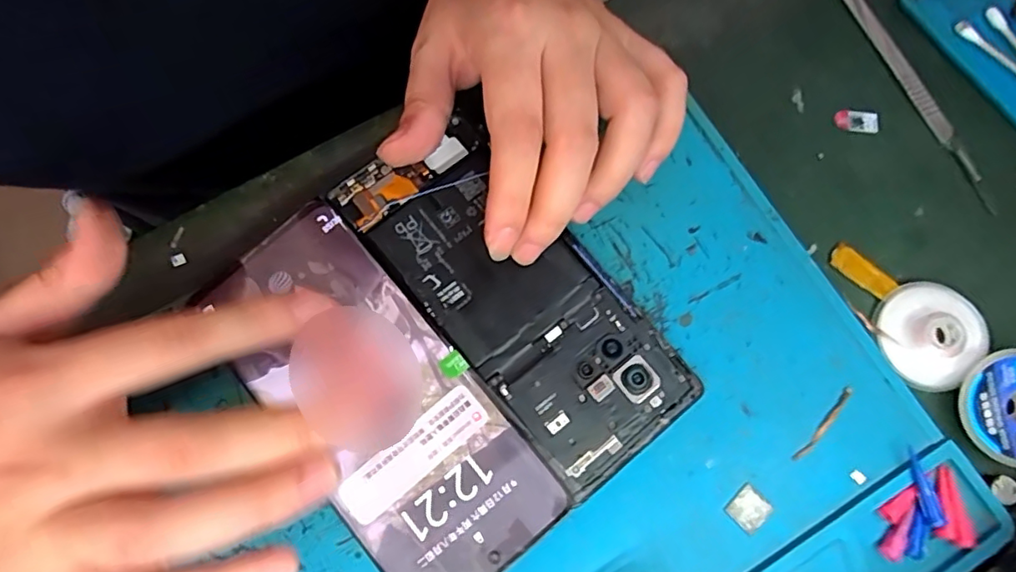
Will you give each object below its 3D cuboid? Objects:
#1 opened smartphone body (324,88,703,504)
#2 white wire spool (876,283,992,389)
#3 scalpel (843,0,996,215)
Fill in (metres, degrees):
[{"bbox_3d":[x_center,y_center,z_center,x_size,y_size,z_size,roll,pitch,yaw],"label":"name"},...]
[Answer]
[{"bbox_3d":[0.002,0.001,0.232,0.074,0.007,0.160,-41,80,-11],"label":"opened smartphone body"},{"bbox_3d":[0.176,0.019,0.232,0.038,0.012,0.040,0,75,-1],"label":"white wire spool"},{"bbox_3d":[0.195,-0.096,0.270,0.009,0.006,0.132,-21,76,-6],"label":"scalpel"}]

